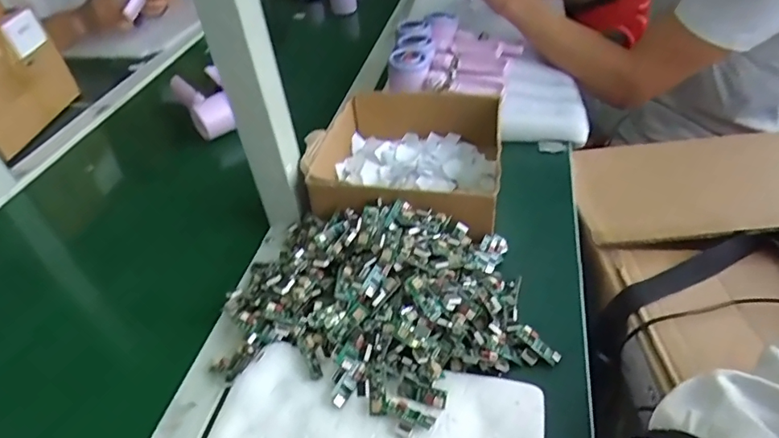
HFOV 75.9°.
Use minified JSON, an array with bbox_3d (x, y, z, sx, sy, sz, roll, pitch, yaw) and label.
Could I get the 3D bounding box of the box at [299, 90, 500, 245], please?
[{"bbox_3d":[0.022,-0.076,0.598,0.203,0.067,0.220,4,42,10],"label":"box"}]

